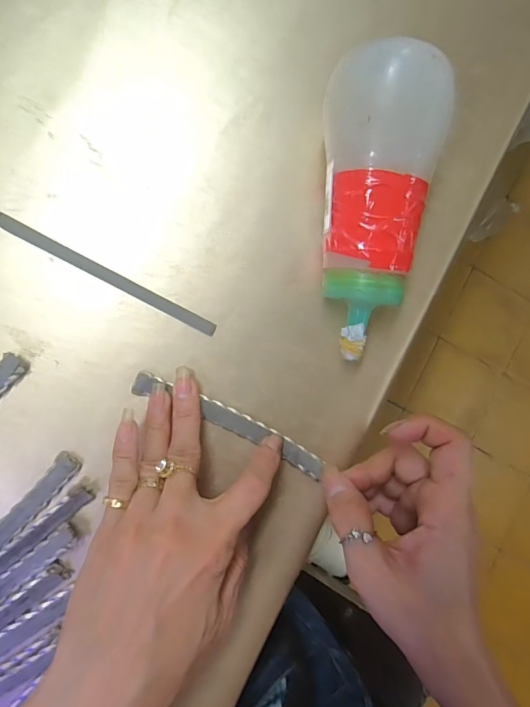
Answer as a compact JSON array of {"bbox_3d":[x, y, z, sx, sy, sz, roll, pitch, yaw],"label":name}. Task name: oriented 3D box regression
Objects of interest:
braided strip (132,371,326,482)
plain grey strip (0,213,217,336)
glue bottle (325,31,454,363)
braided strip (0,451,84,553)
[{"bbox_3d":[-0.020,0.042,0.253,0.122,0.007,0.015,27,87,-5],"label":"braided strip"},{"bbox_3d":[-0.090,-0.044,0.247,0.133,0.004,0.008,27,87,-7],"label":"plain grey strip"},{"bbox_3d":[0.060,-0.078,0.238,0.061,0.055,0.150,0,90,-8],"label":"glue bottle"},{"bbox_3d":[-0.153,0.106,0.236,0.015,0.007,0.129,44,85,-6],"label":"braided strip"}]

